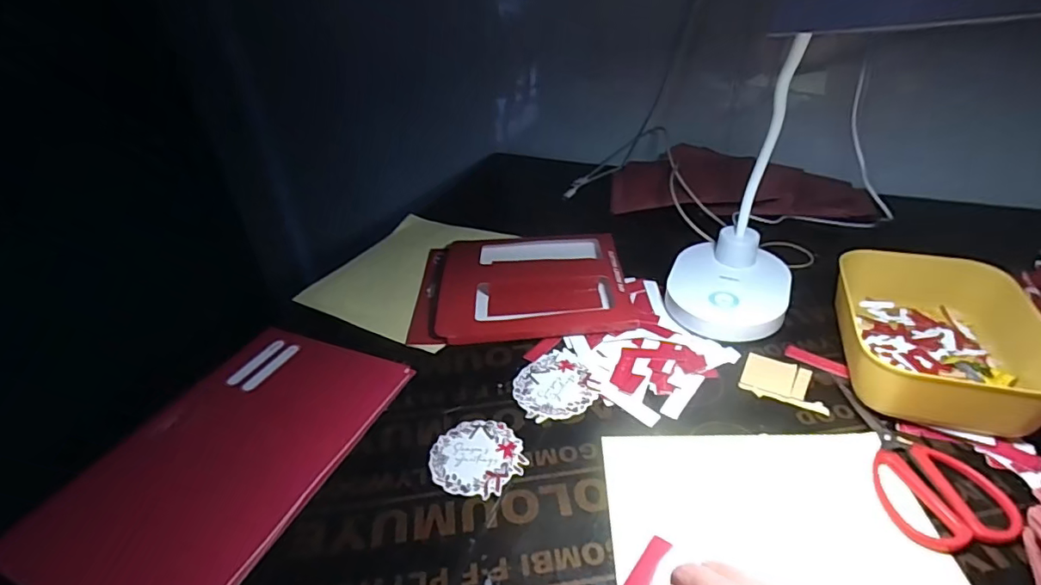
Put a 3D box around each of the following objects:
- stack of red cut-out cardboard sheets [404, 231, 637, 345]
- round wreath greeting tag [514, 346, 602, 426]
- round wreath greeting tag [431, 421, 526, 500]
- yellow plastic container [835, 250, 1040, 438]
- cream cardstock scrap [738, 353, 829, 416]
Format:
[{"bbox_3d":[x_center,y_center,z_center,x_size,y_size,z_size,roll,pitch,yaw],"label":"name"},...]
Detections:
[{"bbox_3d":[-0.001,-0.017,0.620,0.238,0.024,0.194,-5,34,2],"label":"stack of red cut-out cardboard sheets"},{"bbox_3d":[0.030,0.084,0.486,0.073,0.004,0.080,-4,34,3],"label":"round wreath greeting tag"},{"bbox_3d":[-0.035,0.132,0.428,0.072,0.004,0.072,-4,34,3],"label":"round wreath greeting tag"},{"bbox_3d":[0.366,0.034,0.467,0.132,0.059,0.187,12,39,21],"label":"yellow plastic container"},{"bbox_3d":[0.235,0.077,0.472,0.068,0.004,0.053,11,38,23],"label":"cream cardstock scrap"}]

